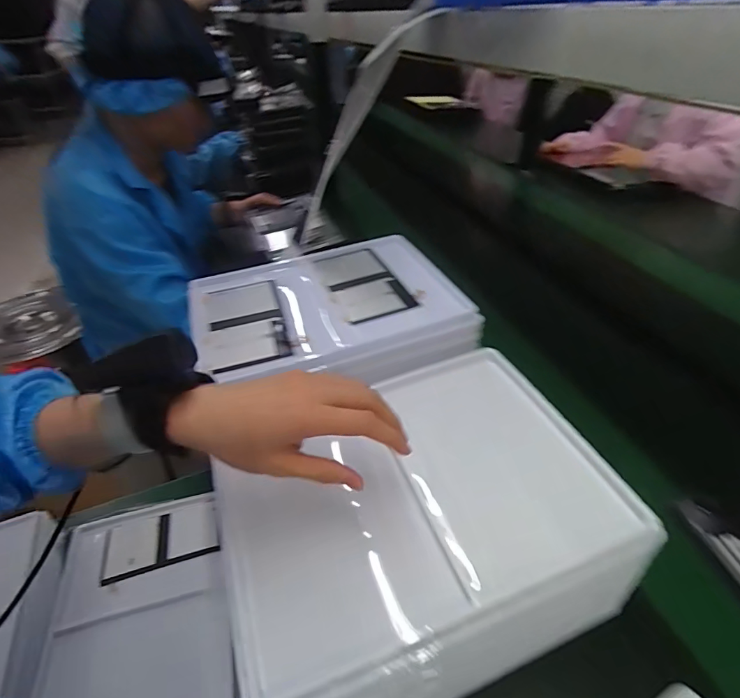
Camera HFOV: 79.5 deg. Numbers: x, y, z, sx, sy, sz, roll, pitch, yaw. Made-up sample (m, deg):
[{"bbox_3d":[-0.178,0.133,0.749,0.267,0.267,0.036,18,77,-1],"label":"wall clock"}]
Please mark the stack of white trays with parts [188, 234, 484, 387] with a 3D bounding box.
[{"bbox_3d":[-0.058,-0.050,0.575,0.326,0.041,0.260,-15,42,-12],"label":"stack of white trays with parts"}]

